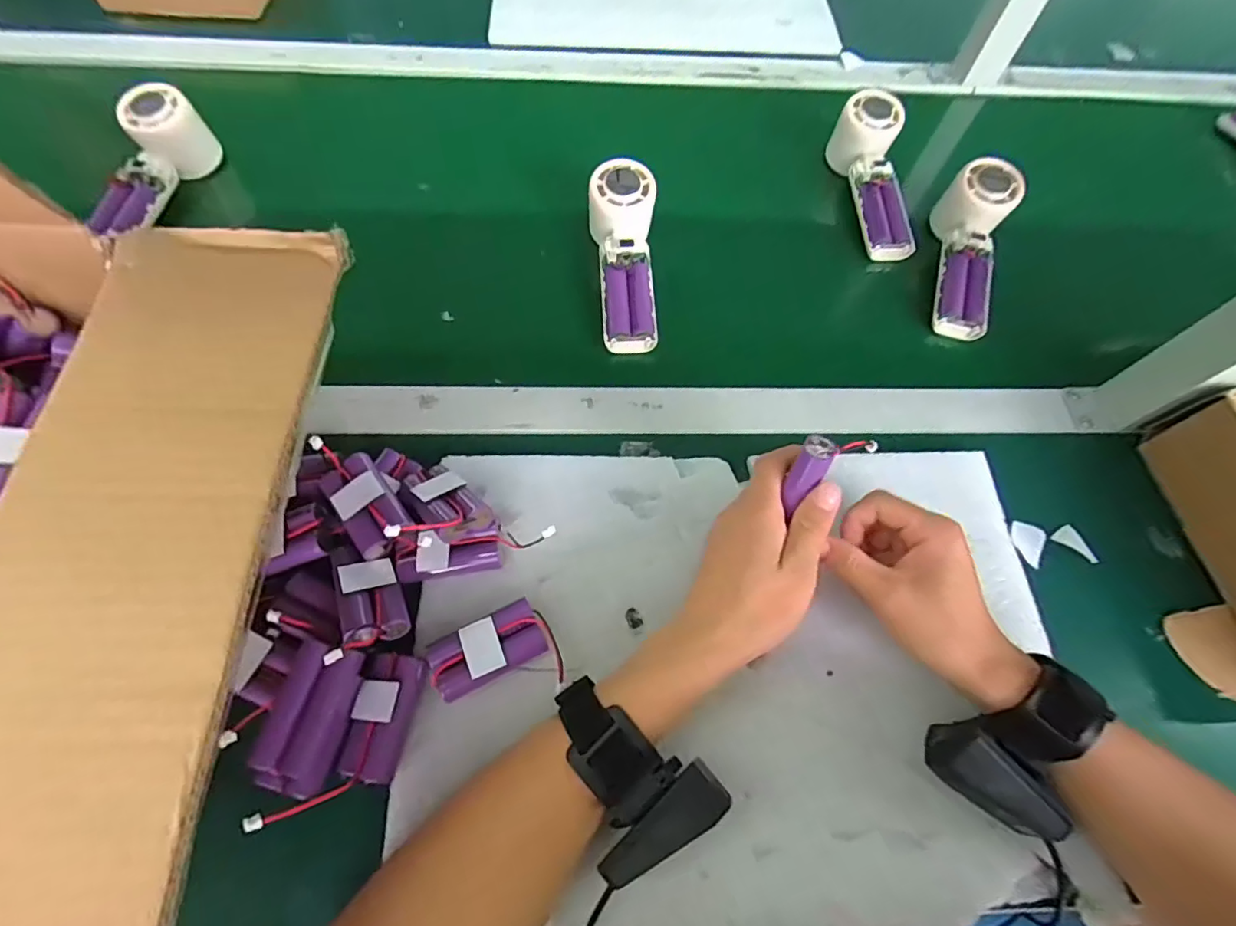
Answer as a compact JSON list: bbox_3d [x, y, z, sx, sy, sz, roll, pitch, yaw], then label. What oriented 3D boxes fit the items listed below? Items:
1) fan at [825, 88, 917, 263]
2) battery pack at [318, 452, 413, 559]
[{"bbox_3d":[0.246,-0.268,0.527,0.049,0.049,0.167,-6,80,-6],"label":"fan"},{"bbox_3d":[-0.163,0.026,0.356,0.036,0.021,0.065,-35,71,-17],"label":"battery pack"}]

